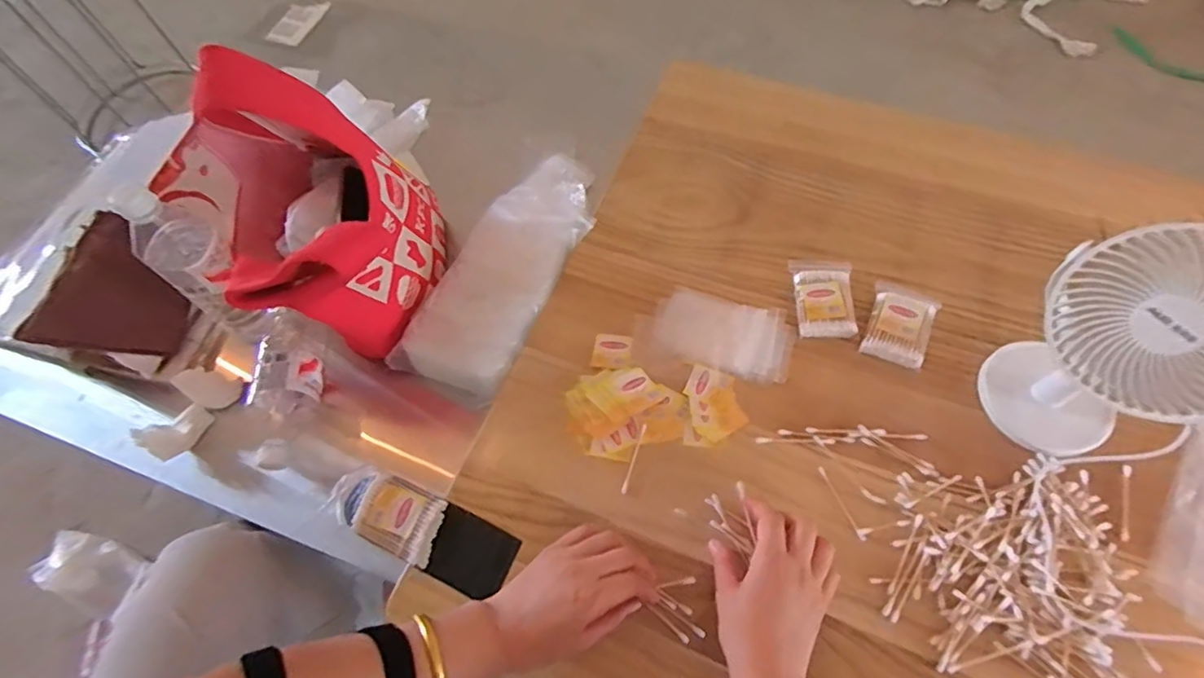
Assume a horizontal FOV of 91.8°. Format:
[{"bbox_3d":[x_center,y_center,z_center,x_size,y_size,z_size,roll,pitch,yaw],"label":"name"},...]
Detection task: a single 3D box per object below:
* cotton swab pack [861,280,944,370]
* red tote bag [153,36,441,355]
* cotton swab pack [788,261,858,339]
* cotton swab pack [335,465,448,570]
[{"bbox_3d":[0.311,-0.017,0.605,0.061,0.019,0.094,21,66,13],"label":"cotton swab pack"},{"bbox_3d":[-0.296,-0.129,0.601,0.191,0.219,0.223,1,63,3],"label":"red tote bag"},{"bbox_3d":[0.237,-0.043,0.629,0.062,0.017,0.089,4,63,5],"label":"cotton swab pack"},{"bbox_3d":[-0.202,0.161,0.551,0.111,0.019,0.062,22,66,14],"label":"cotton swab pack"}]

